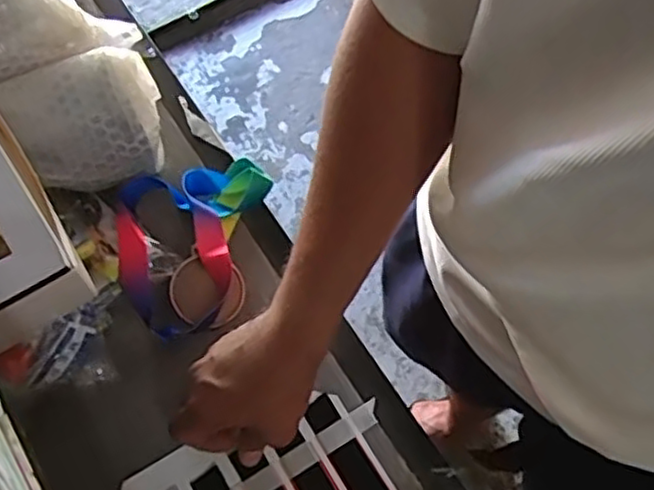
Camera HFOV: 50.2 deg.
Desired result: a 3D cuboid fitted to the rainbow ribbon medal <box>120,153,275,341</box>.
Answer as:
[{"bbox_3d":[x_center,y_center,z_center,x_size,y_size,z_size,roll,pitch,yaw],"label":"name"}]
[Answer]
[{"bbox_3d":[-0.110,-0.001,0.607,0.132,0.035,0.159,-11,68,-5],"label":"rainbow ribbon medal"}]

